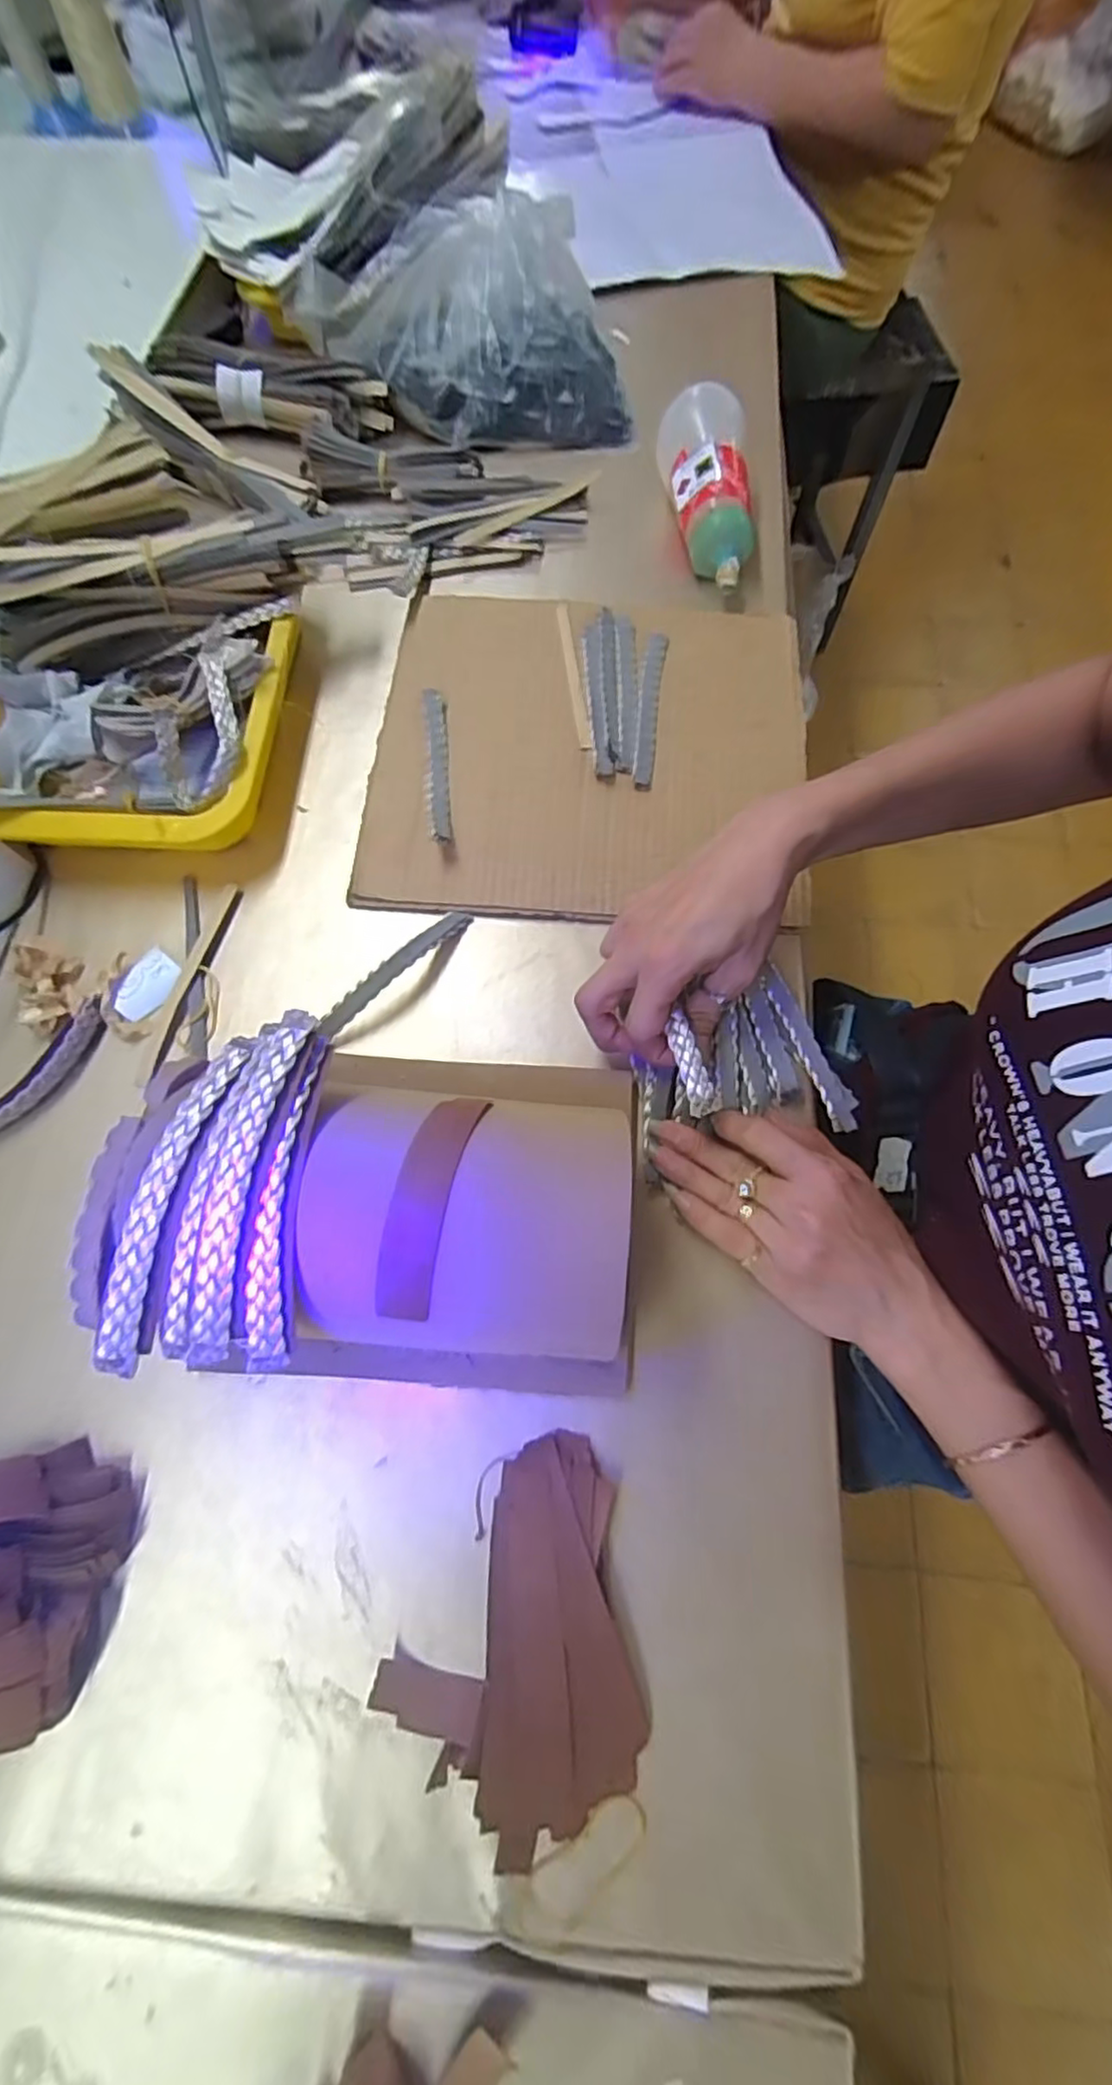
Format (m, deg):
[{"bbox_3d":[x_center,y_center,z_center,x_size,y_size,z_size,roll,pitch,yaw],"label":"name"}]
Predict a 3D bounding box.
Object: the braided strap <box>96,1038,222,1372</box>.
[{"bbox_3d":[-0.144,0.055,0.250,0.013,0.018,0.125,12,69,5],"label":"braided strap"}]

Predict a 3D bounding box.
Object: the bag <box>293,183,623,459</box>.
[{"bbox_3d":[-0.079,-0.588,0.551,0.262,0.086,0.185,-8,69,-3],"label":"bag"}]

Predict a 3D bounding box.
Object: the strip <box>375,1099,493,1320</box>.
[{"bbox_3d":[-0.049,0.059,0.260,0.021,0.030,0.087,12,69,5],"label":"strip"}]

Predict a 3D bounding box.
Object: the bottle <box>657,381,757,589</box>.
[{"bbox_3d":[0.113,-0.400,0.495,0.060,0.061,0.142,-3,71,-3],"label":"bottle"}]

